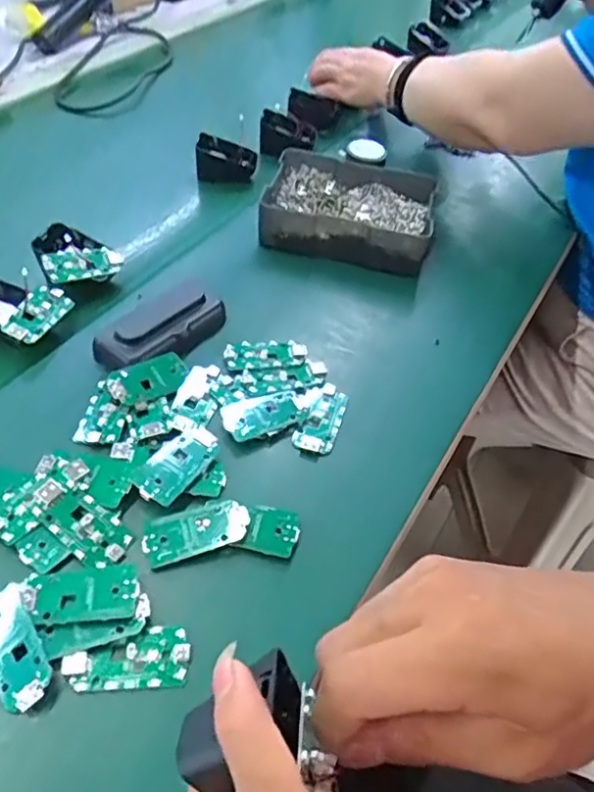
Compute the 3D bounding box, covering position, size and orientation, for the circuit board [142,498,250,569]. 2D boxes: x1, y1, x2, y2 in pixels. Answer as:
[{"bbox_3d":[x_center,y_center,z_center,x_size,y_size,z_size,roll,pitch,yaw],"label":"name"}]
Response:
[{"bbox_3d":[-0.062,0.083,0.383,0.063,0.006,0.032,-16,49,-16],"label":"circuit board"}]

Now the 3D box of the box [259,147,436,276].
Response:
[{"bbox_3d":[0.054,-0.185,0.619,0.160,0.046,0.131,11,47,8],"label":"box"}]

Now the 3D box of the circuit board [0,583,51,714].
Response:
[{"bbox_3d":[-0.151,0.132,0.327,0.029,0.005,0.065,-30,58,-15],"label":"circuit board"}]

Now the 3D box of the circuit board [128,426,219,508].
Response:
[{"bbox_3d":[-0.079,0.043,0.412,0.034,0.004,0.067,20,40,15],"label":"circuit board"}]

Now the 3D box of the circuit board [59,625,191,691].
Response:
[{"bbox_3d":[-0.091,0.141,0.334,0.064,0.006,0.032,-2,47,-4],"label":"circuit board"}]

